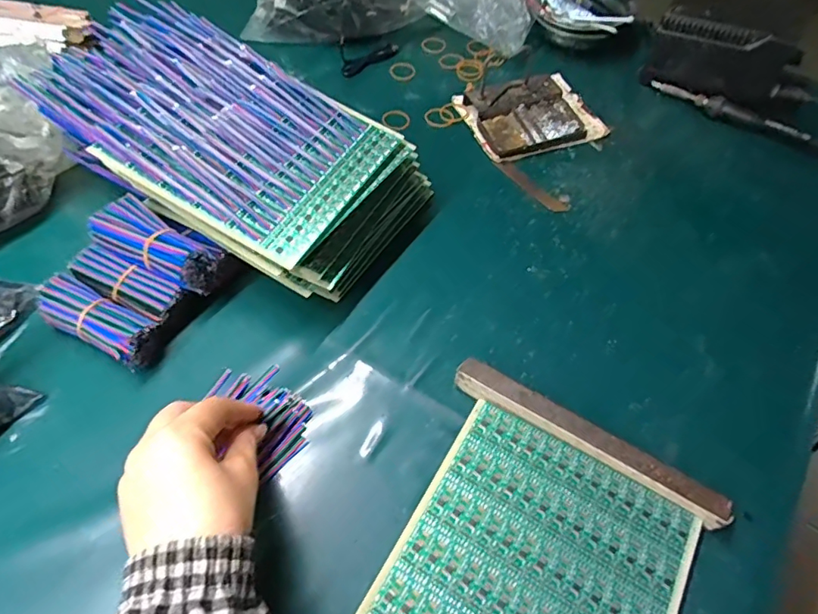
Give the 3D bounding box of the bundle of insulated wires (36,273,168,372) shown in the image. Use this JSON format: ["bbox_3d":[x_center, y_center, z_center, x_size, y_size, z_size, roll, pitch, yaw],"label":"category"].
[{"bbox_3d":[-0.246,0.014,0.408,0.101,0.039,0.037,25,58,12],"label":"bundle of insulated wires"}]

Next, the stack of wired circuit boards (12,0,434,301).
[{"bbox_3d":[-0.152,-0.138,0.459,0.296,0.120,0.200,25,58,13],"label":"stack of wired circuit boards"}]

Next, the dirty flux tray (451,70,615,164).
[{"bbox_3d":[0.145,-0.225,0.590,0.145,0.030,0.115,-14,58,-13],"label":"dirty flux tray"}]

